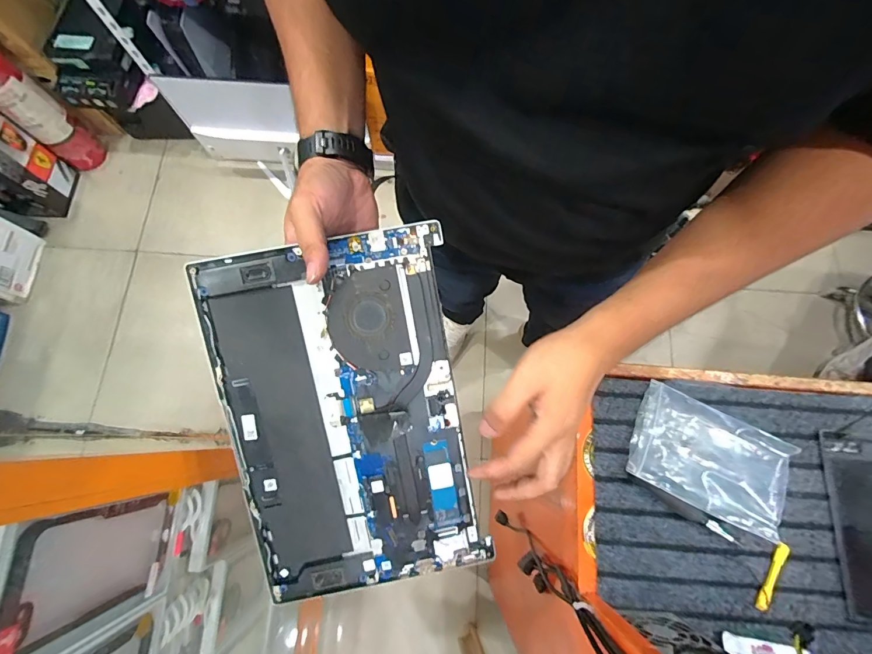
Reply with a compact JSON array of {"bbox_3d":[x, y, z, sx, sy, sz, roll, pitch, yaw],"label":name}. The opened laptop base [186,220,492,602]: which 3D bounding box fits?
[{"bbox_3d":[-0.080,0.084,0.365,0.199,0.010,0.312,-10,99,-2],"label":"opened laptop base"}]

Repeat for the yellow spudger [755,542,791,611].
[{"bbox_3d":[0.396,0.294,0.482,0.012,0.008,0.080,32,77,7],"label":"yellow spudger"}]

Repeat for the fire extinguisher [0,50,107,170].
[{"bbox_3d":[-1.267,-0.683,1.296,0.119,0.485,0.140,37,78,8],"label":"fire extinguisher"}]

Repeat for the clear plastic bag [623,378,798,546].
[{"bbox_3d":[0.343,0.162,0.508,0.192,0.033,0.129,26,76,6],"label":"clear plastic bag"}]

